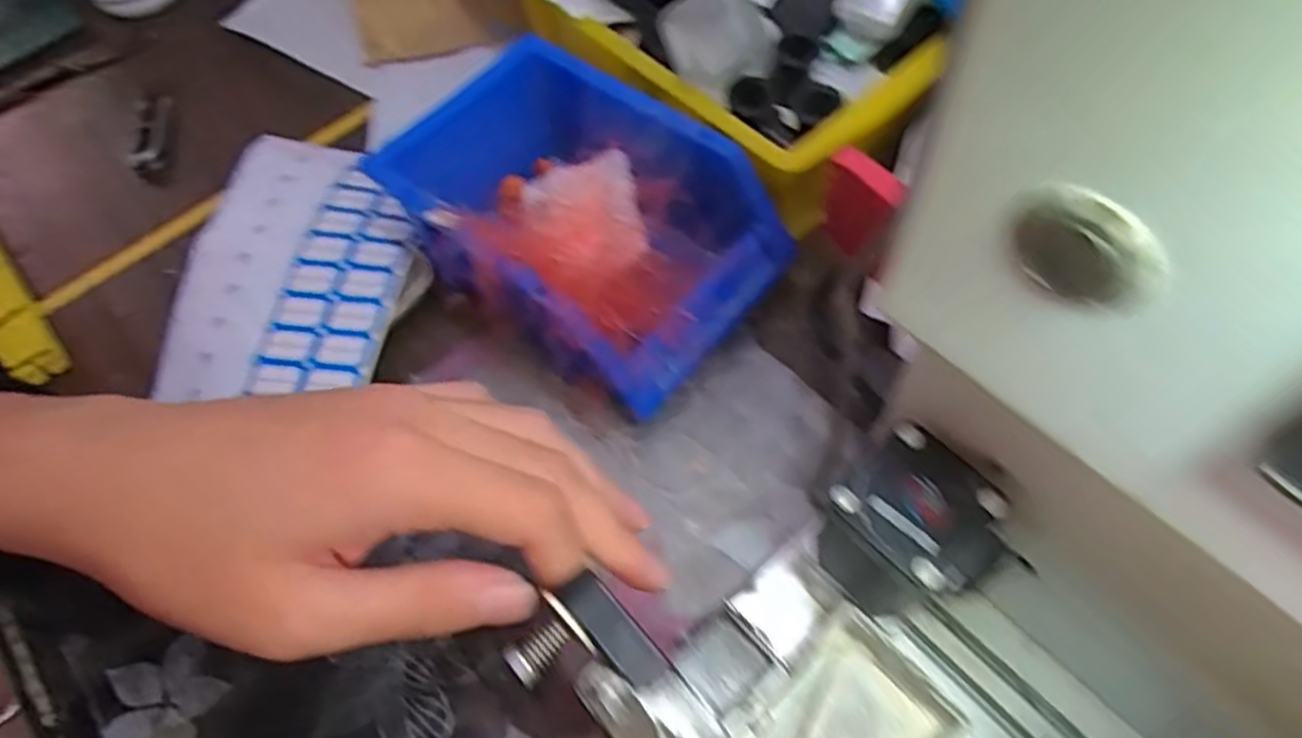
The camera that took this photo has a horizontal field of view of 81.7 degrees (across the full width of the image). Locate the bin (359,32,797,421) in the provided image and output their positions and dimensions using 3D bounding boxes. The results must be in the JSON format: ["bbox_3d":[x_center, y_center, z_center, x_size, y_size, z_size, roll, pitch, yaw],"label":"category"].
[{"bbox_3d":[-0.037,-0.066,0.379,0.181,0.081,0.138,35,69,21],"label":"bin"}]

